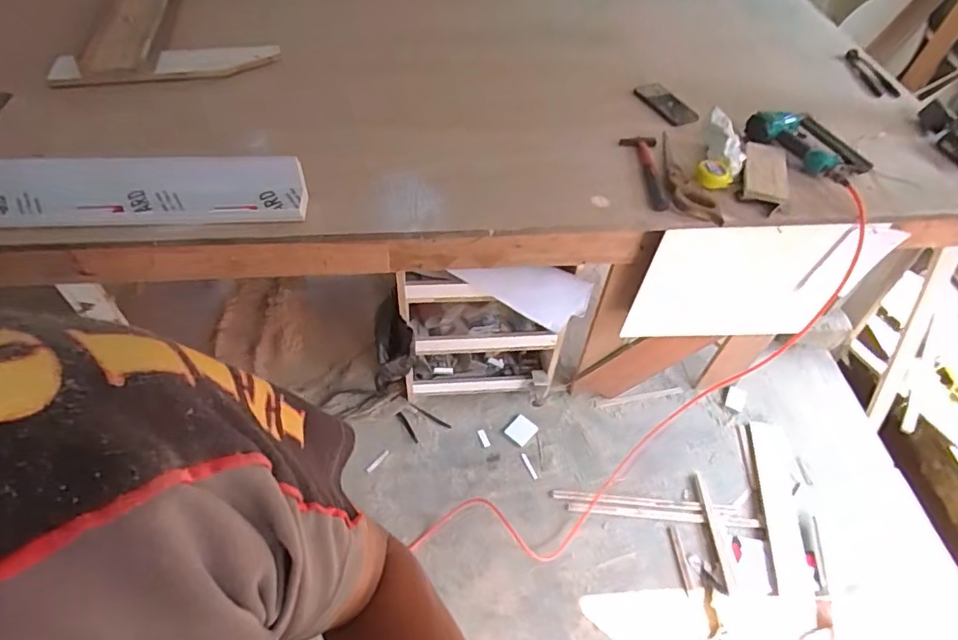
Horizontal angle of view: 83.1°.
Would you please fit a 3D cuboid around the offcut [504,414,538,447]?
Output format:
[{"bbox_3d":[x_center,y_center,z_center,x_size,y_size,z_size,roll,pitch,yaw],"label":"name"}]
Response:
[{"bbox_3d":[0.132,0.349,1.705,0.077,0.011,0.090,35,57,23],"label":"offcut"}]

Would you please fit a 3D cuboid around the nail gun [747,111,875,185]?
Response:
[{"bbox_3d":[0.729,-0.389,1.201,0.149,0.055,0.242,-25,56,-21],"label":"nail gun"}]

